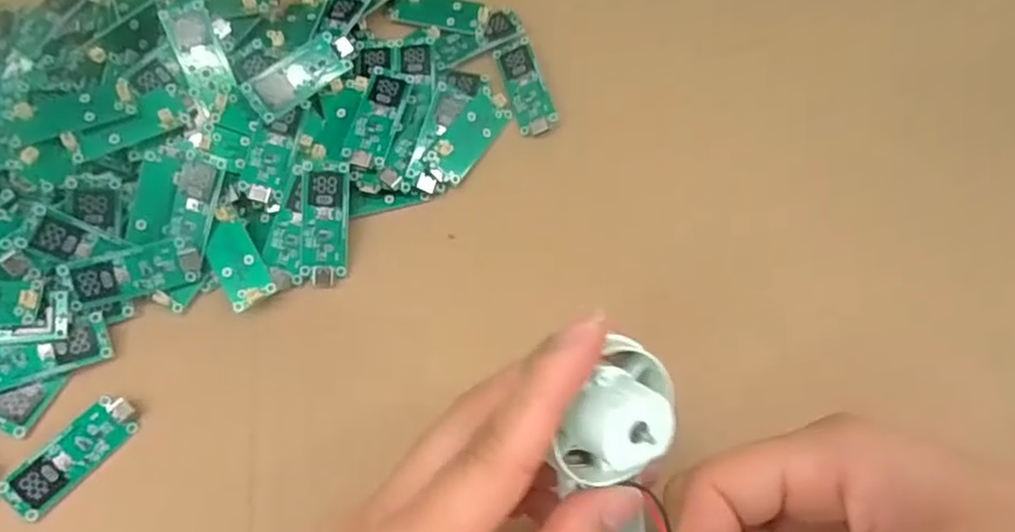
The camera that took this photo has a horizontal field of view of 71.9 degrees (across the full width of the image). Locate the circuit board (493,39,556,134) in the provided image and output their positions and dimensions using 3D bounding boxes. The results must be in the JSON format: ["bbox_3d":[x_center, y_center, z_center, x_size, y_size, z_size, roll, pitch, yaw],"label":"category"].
[{"bbox_3d":[0.009,-0.085,0.328,0.018,0.004,0.050,-16,69,-8],"label":"circuit board"}]

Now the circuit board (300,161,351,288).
[{"bbox_3d":[-0.077,-0.018,0.296,0.019,0.004,0.051,2,92,-14],"label":"circuit board"}]

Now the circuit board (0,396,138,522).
[{"bbox_3d":[-0.165,0.072,0.265,0.018,0.007,0.050,43,73,14],"label":"circuit board"}]

